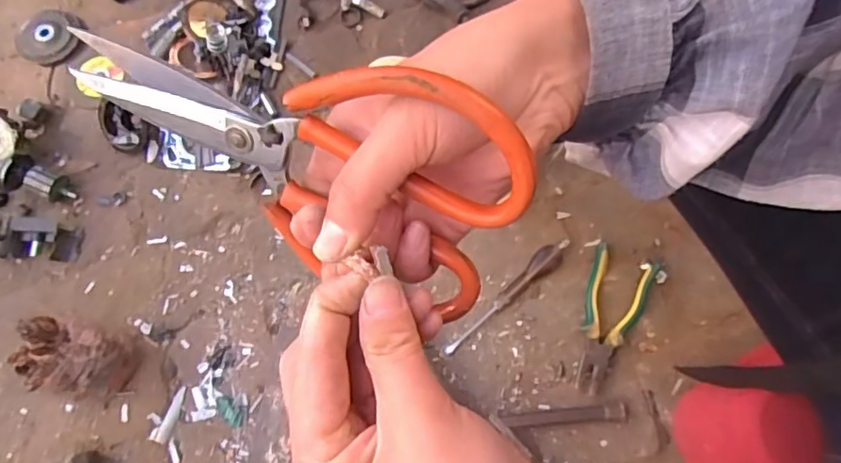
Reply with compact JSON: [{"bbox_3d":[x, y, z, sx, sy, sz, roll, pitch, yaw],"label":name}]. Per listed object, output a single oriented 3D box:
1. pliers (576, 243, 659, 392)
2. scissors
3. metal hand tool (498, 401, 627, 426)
[{"bbox_3d":[0.238,0.111,0.714,0.077,0.019,0.182,16,74,5],"label":"pliers"},{"bbox_3d":[-0.053,-0.035,0.236,0.188,0.105,0.012,25,43,4],"label":"scissors"},{"bbox_3d":[0.168,0.219,0.693,0.149,0.021,0.020,-4,74,-1],"label":"metal hand tool"}]

